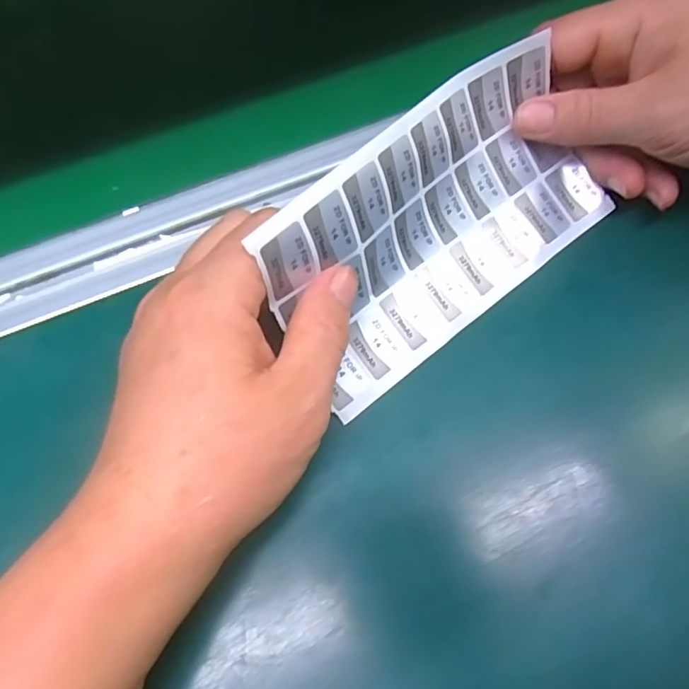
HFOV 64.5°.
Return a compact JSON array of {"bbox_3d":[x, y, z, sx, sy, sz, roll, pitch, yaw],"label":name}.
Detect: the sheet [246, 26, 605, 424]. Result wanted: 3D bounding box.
[{"bbox_3d":[0.040,-0.049,0.220,0.152,0.084,0.021,-40,28,-19],"label":"sheet"}]

